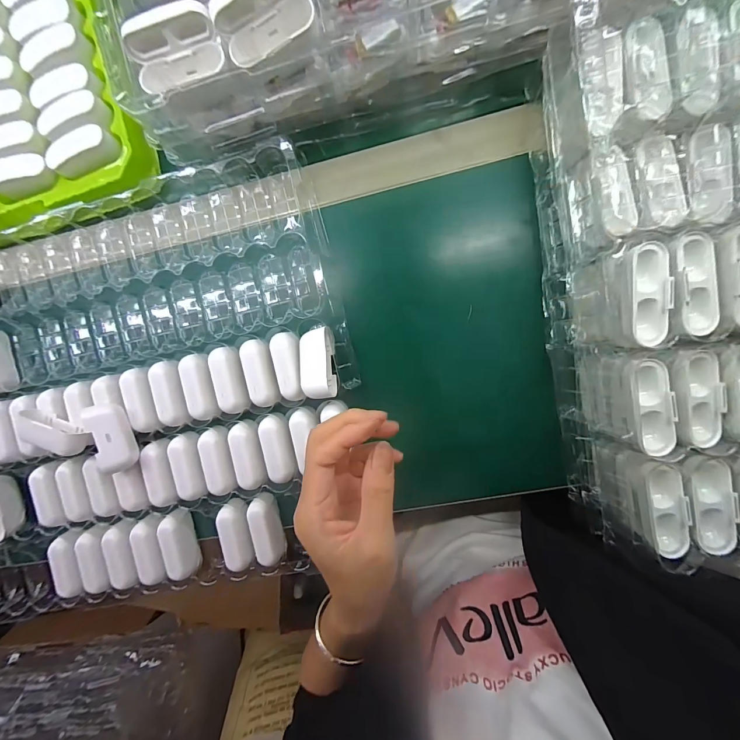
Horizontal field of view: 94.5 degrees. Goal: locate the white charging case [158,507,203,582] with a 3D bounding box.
[{"bbox_3d":[-0.190,0.172,0.341,0.023,0.029,0.066,-7,94,7],"label":"white charging case"}]

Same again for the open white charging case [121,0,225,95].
[{"bbox_3d":[-0.139,-0.230,0.248,0.063,0.030,0.035,-13,92,7],"label":"open white charging case"}]

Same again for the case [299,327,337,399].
[{"bbox_3d":[-0.047,-0.004,0.305,0.029,0.021,0.063,-7,71,7],"label":"case"}]

